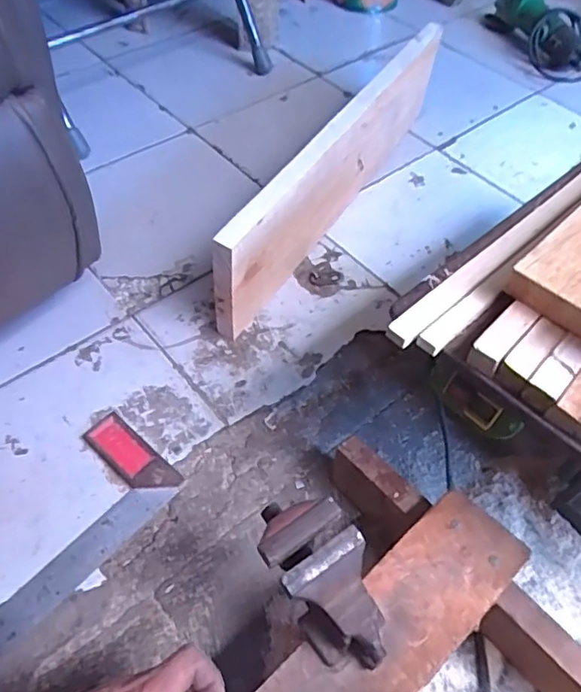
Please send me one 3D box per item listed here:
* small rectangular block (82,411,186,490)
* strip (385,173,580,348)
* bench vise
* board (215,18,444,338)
[{"bbox_3d":[-0.168,0.117,0.589,0.116,0.011,0.043,36,60,22],"label":"small rectangular block"},{"bbox_3d":[0.194,-0.094,0.481,0.323,0.009,0.022,-37,63,-26],"label":"strip"},{"bbox_3d":[0.025,0.168,0.392,0.059,0.090,0.111,-30,60,-22],"label":"bench vise"},{"bbox_3d":[0.078,-0.255,0.787,0.032,0.161,0.586,27,57,16],"label":"board"}]

